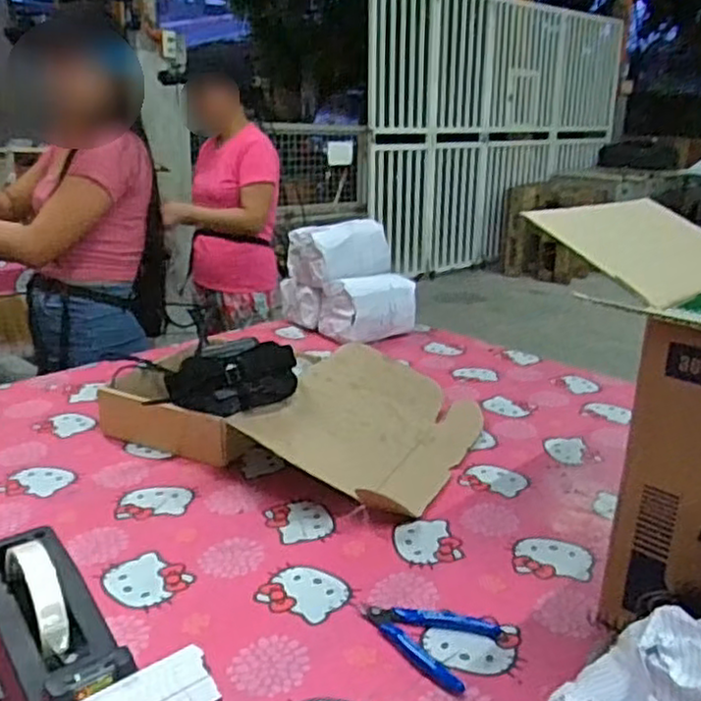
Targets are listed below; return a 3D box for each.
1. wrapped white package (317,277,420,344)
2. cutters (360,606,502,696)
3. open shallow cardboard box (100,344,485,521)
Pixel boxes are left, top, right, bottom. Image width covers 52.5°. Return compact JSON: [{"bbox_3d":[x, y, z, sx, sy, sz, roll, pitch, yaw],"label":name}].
[{"bbox_3d":[0.044,-0.095,1.430,0.181,0.111,0.113,-12,25,-34],"label":"wrapped white package"},{"bbox_3d":[0.080,0.245,0.621,0.089,0.012,0.117,-12,25,-34],"label":"cutters"},{"bbox_3d":[-0.074,0.076,0.999,0.474,0.067,0.343,11,22,22],"label":"open shallow cardboard box"}]

